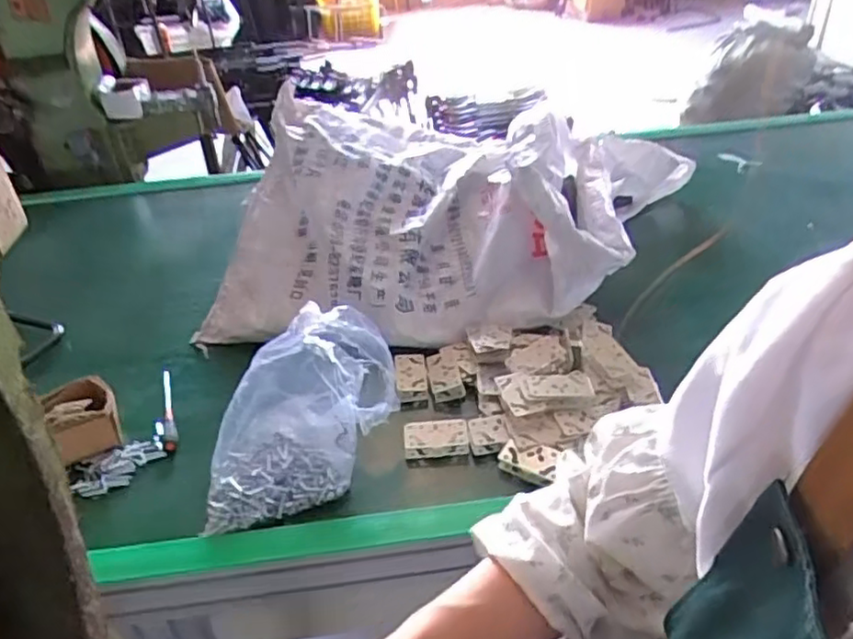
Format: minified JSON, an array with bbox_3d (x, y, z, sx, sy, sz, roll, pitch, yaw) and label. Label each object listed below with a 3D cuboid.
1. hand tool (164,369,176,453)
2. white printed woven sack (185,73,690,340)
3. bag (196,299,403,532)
[{"bbox_3d":[-0.354,0.118,0.914,0.019,0.012,0.168,-14,36,-14],"label":"hand tool"},{"bbox_3d":[0.065,-0.207,1.142,0.738,0.224,0.598,5,36,12],"label":"white printed woven sack"},{"bbox_3d":[-0.143,0.103,0.751,0.242,0.173,0.125,-17,37,-17],"label":"bag"}]

